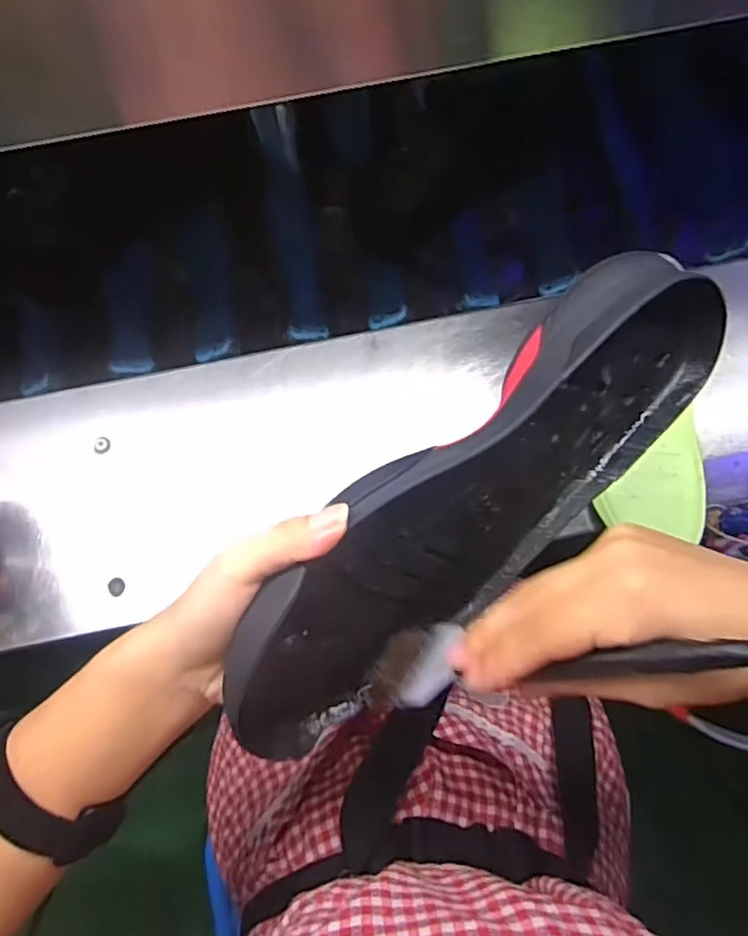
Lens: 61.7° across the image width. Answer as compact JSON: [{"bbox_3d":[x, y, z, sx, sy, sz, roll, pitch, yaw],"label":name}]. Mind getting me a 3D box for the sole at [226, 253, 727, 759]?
[{"bbox_3d":[0.057,0.017,0.311,0.311,0.118,0.050,-41,41,-5],"label":"sole"}]

